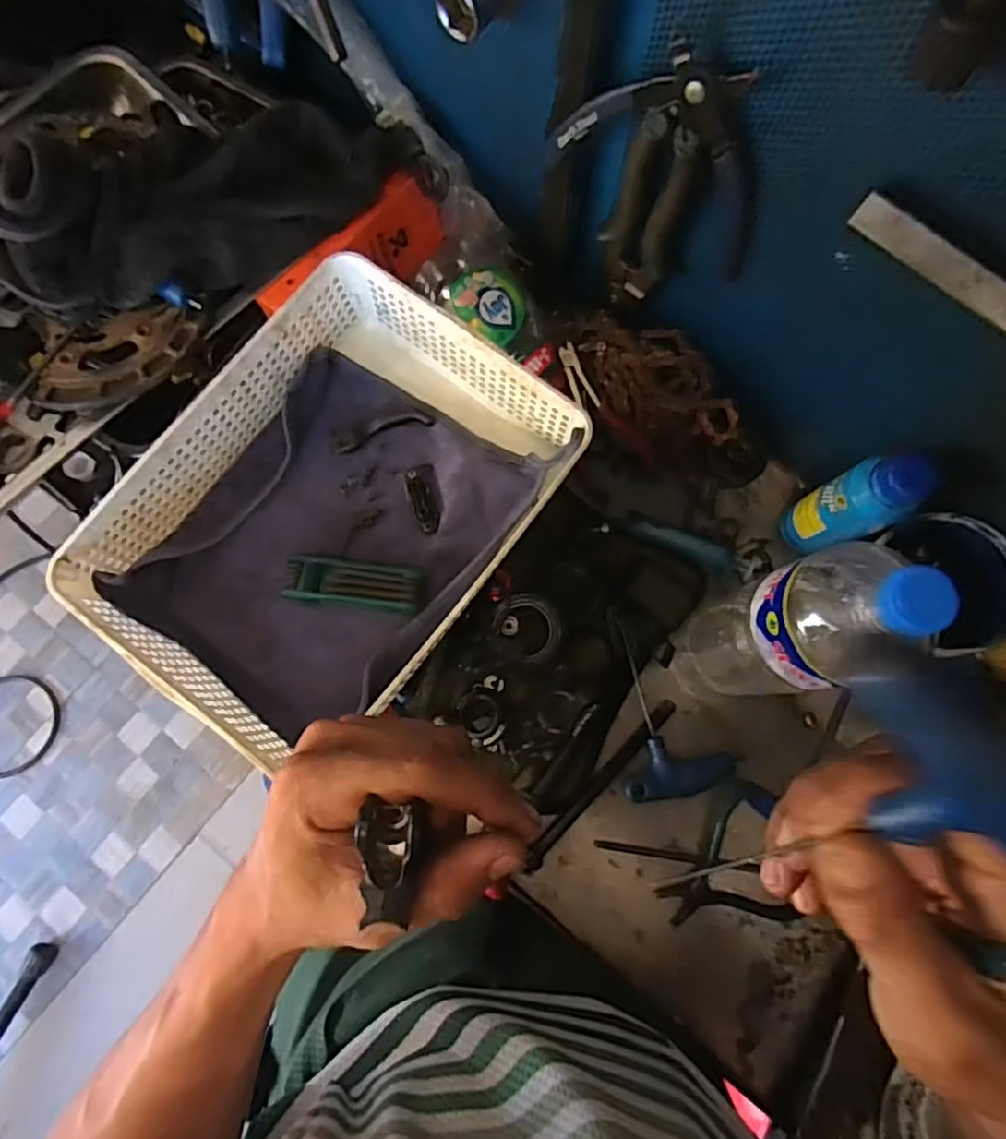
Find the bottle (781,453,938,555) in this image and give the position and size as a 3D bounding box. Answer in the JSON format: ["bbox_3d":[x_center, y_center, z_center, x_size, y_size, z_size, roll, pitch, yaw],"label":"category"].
[{"bbox_3d":[0.262,-0.047,0.490,0.039,0.152,0.047,-22,79,-5],"label":"bottle"}]

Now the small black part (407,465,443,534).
[{"bbox_3d":[-0.064,-0.058,0.534,0.025,0.010,0.054,-11,78,-3],"label":"small black part"}]

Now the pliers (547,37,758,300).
[{"bbox_3d":[0.098,-0.251,0.428,0.145,0.188,0.024,32,79,6],"label":"pliers"}]

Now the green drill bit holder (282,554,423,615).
[{"bbox_3d":[-0.117,0.013,0.521,0.103,0.022,0.036,7,78,1],"label":"green drill bit holder"}]

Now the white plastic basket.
[{"bbox_3d":[-0.127,-0.041,0.504,0.257,0.098,0.330,33,79,6],"label":"white plastic basket"}]

